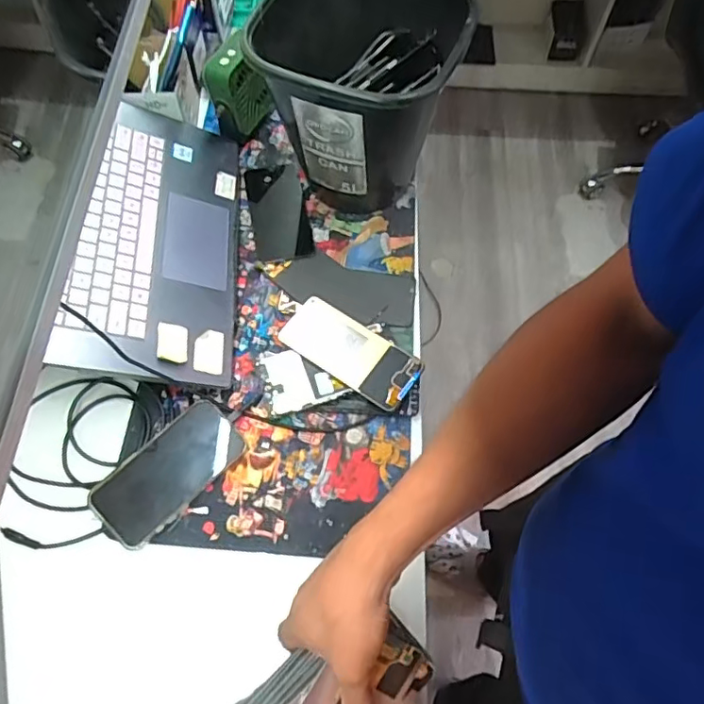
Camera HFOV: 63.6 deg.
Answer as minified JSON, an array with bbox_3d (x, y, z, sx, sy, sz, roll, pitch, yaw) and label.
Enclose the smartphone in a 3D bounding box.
[{"bbox_3d":[-0.181,0.119,0.569,0.075,0.017,0.151,44,62,6],"label":"smartphone"}]

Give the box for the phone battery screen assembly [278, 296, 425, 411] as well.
[{"bbox_3d":[-0.002,-0.002,0.627,0.157,0.012,0.073,30,67,13],"label":"phone battery screen assembly"}]

